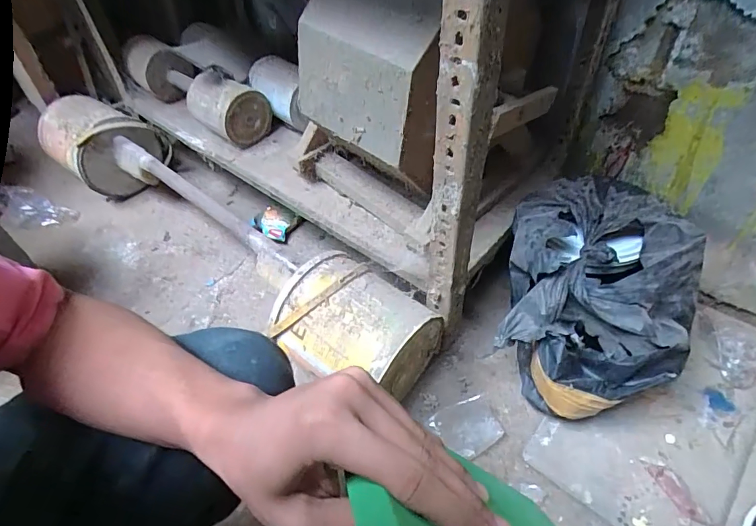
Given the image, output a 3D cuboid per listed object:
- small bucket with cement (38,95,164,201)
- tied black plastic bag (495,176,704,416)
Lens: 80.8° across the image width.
[{"bbox_3d":[-0.631,-0.268,1.021,0.239,0.179,0.189,29,56,27],"label":"small bucket with cement"},{"bbox_3d":[0.305,0.038,0.633,0.229,0.187,0.315,9,50,13],"label":"tied black plastic bag"}]

